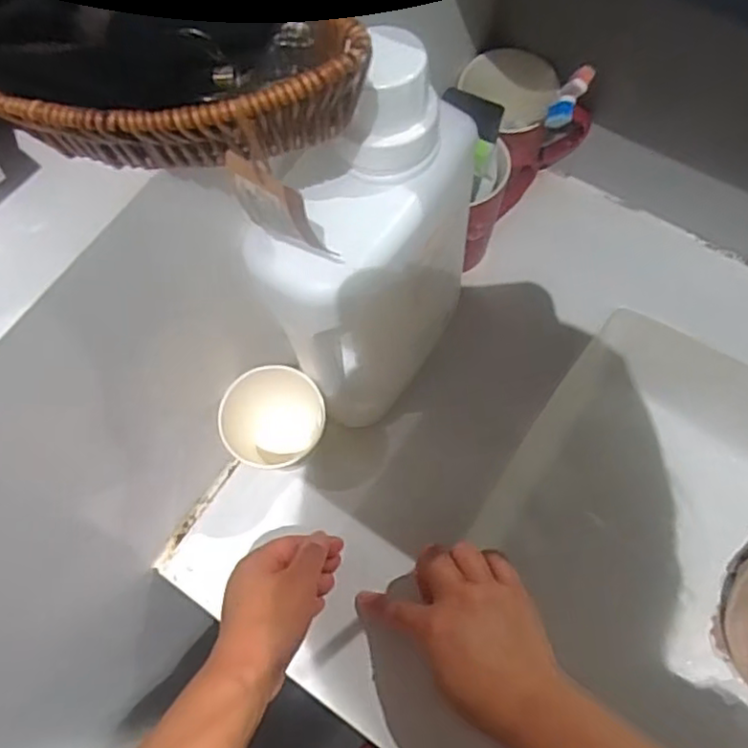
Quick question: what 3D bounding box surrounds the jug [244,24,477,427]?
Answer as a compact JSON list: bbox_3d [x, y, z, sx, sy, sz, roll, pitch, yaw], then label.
[{"bbox_3d":[-0.002,-0.076,0.433,0.083,0.262,0.150,31,73,14],"label":"jug"}]

